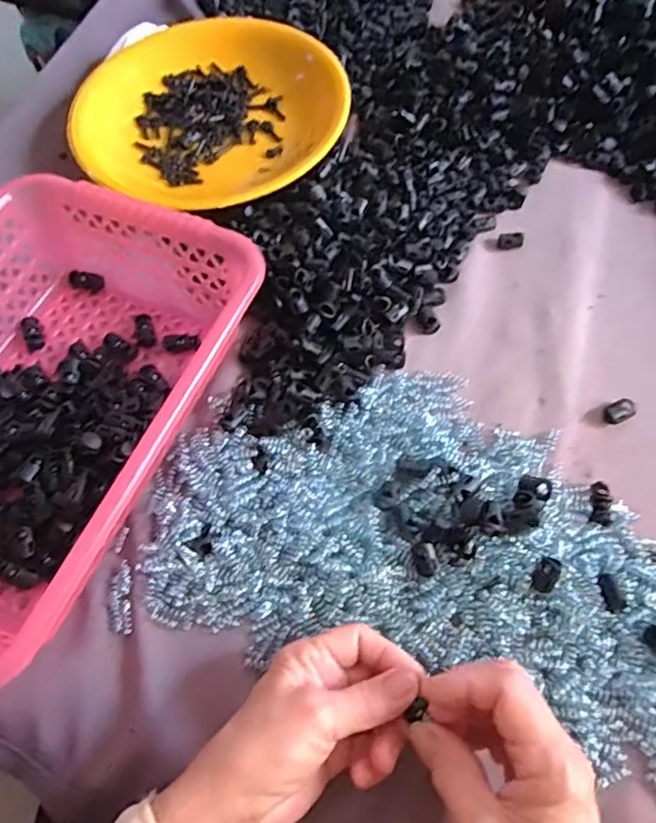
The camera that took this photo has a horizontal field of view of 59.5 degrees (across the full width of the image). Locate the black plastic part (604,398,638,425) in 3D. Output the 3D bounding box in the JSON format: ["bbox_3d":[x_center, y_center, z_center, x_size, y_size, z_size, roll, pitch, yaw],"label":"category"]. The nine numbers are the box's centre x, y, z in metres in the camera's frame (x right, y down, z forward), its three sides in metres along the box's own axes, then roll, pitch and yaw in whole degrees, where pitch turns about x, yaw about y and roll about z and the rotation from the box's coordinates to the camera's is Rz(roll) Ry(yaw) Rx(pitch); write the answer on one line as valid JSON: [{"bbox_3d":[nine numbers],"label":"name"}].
[{"bbox_3d":[0.203,0.000,0.399,0.021,0.008,0.014,-31,67,-13],"label":"black plastic part"}]

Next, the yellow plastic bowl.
[{"bbox_3d":[-0.105,-0.275,0.524,0.246,0.048,0.218,12,65,7],"label":"yellow plastic bowl"}]

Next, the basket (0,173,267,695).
[{"bbox_3d":[-0.191,-0.006,0.376,0.214,0.074,0.305,21,67,11],"label":"basket"}]

